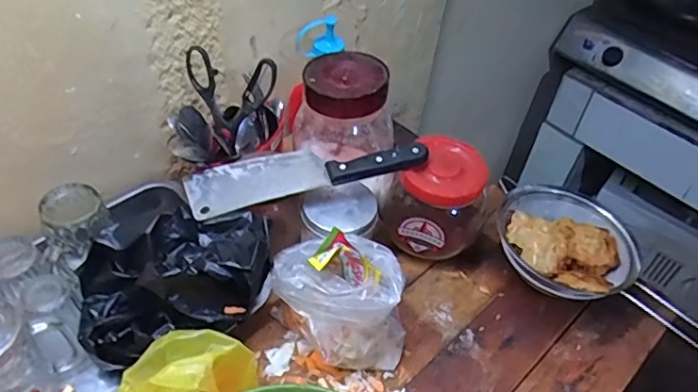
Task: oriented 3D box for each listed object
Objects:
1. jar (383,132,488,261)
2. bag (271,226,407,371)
[{"bbox_3d":[0.113,0.004,0.699,0.109,0.122,0.095,23,47,16],"label":"jar"},{"bbox_3d":[-0.008,0.106,0.605,0.141,0.141,0.107,0,45,-6],"label":"bag"}]

